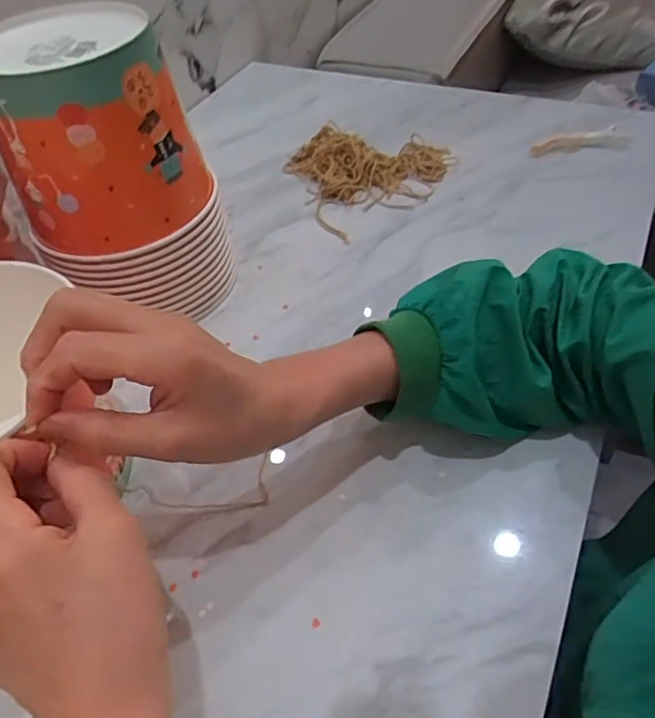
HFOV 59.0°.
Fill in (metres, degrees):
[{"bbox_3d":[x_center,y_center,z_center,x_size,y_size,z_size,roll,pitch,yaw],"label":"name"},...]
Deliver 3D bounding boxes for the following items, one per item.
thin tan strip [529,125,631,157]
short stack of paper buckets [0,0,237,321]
[{"bbox_3d":[0.285,-0.244,0.658,0.107,0.015,0.031,-6,49,-1],"label":"thin tan strip"},{"bbox_3d":[-0.175,-0.145,0.480,0.141,0.220,0.145,-27,52,-18],"label":"short stack of paper buckets"}]

